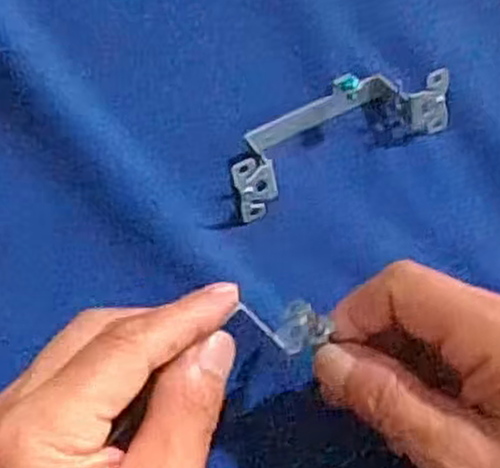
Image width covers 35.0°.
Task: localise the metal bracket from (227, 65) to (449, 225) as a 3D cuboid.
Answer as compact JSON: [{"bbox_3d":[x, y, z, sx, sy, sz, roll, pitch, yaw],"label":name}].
[{"bbox_3d":[0.036,-0.047,0.348,0.104,0.026,0.037,-28,68,-14],"label":"metal bracket"}]

